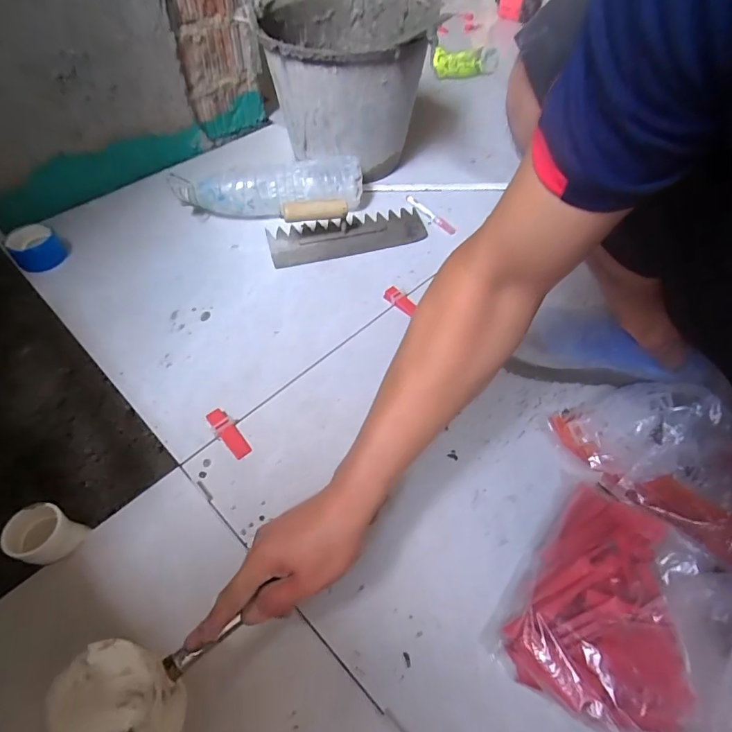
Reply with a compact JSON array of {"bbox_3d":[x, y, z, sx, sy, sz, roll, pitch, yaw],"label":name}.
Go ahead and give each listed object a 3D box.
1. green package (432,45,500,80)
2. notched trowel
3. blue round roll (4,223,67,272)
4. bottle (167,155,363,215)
[{"bbox_3d":[0.145,-0.456,0.674,0.031,0.043,0.121,-28,38,-19],"label":"green package"},{"bbox_3d":[-0.036,-0.265,0.788,0.276,0.085,0.103,-15,55,-11],"label":"notched trowel"},{"bbox_3d":[-0.545,-0.197,0.743,0.073,0.045,0.071,0,54,0],"label":"blue round roll"},{"bbox_3d":[-0.174,-0.319,0.822,0.333,0.090,0.080,-9,54,-7],"label":"bottle"}]

